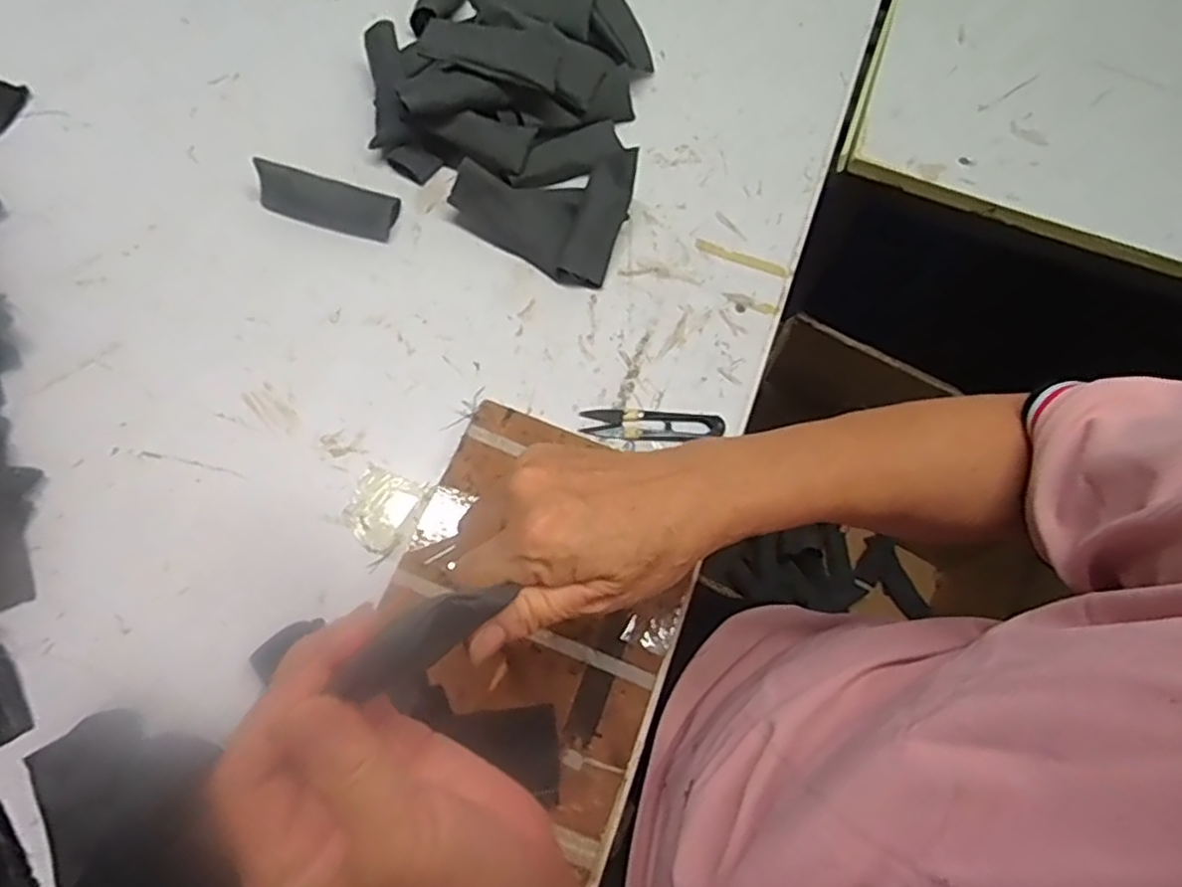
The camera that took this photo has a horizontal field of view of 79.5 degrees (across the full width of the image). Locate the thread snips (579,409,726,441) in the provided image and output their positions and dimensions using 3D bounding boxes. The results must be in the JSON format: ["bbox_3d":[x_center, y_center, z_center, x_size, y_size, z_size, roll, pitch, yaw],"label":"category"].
[{"bbox_3d":[0.045,-0.013,0.508,0.101,0.009,0.021,6,69,0],"label":"thread snips"}]

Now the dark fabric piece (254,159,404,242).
[{"bbox_3d":[-0.203,-0.190,0.546,0.100,0.033,0.036,13,69,2],"label":"dark fabric piece"}]

